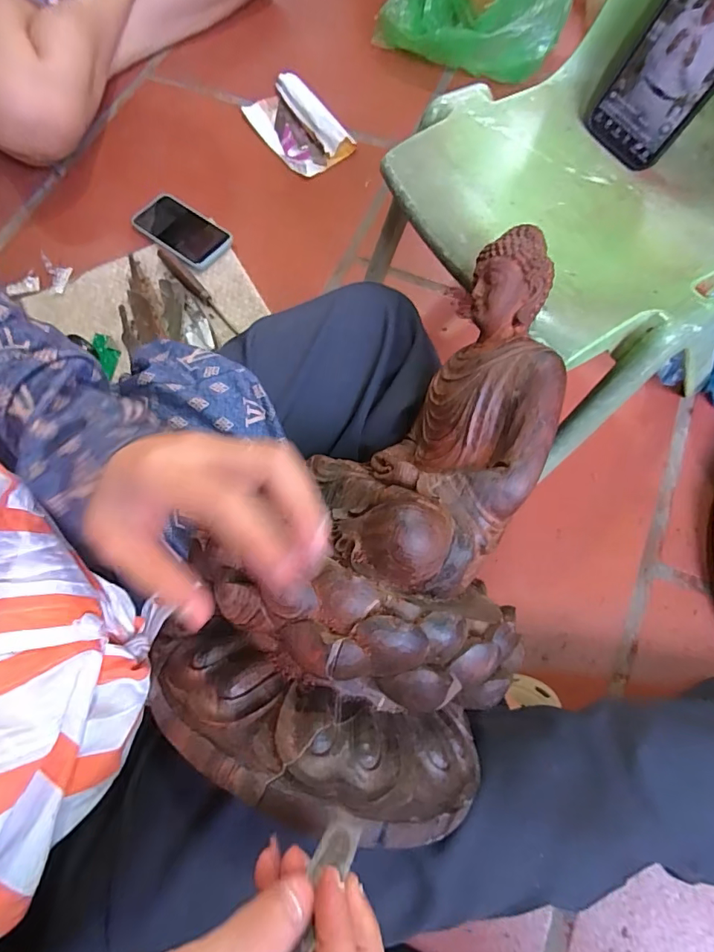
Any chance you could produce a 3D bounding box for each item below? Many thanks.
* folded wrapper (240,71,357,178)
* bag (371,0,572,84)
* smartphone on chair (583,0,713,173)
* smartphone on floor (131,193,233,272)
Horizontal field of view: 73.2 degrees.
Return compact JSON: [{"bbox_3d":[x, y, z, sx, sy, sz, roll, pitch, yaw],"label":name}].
[{"bbox_3d":[-0.099,-0.582,0.805,0.107,0.030,0.207,-32,72,-10],"label":"folded wrapper"},{"bbox_3d":[0.201,-0.816,0.828,0.298,0.135,0.272,14,71,6],"label":"bag"},{"bbox_3d":[0.267,-0.349,0.391,0.014,0.160,0.083,-29,76,-29],"label":"smartphone on chair"},{"bbox_3d":[-0.265,-0.372,0.725,0.162,0.019,0.081,36,74,13],"label":"smartphone on floor"}]

